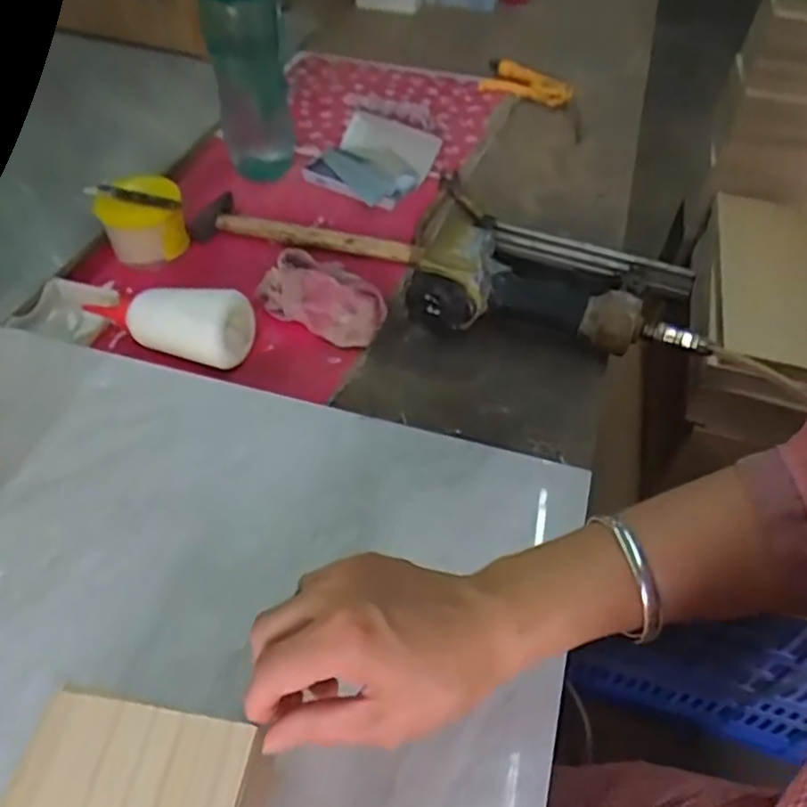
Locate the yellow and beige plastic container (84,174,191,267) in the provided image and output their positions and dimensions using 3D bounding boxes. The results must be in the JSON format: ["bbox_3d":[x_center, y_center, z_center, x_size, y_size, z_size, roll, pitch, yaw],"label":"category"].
[{"bbox_3d":[-0.258,-0.182,0.663,0.079,0.056,0.074,1,47,-1],"label":"yellow and beige plastic container"}]

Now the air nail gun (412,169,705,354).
[{"bbox_3d":[0.142,-0.143,0.638,0.253,0.059,0.218,10,48,8],"label":"air nail gun"}]

